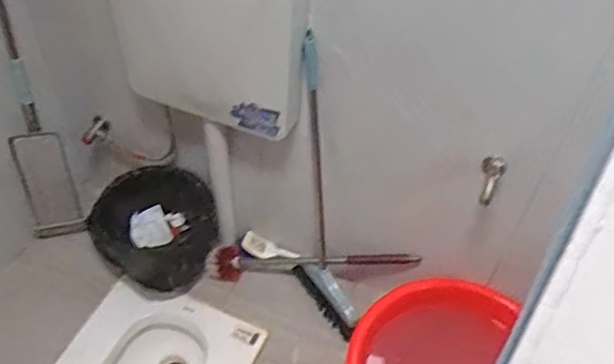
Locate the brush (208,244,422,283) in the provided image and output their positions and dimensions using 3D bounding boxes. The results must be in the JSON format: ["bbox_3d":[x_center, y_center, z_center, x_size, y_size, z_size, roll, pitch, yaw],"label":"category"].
[{"bbox_3d":[0.012,0.205,1.509,0.541,0.083,0.071,-3,47,16],"label":"brush"}]

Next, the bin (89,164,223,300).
[{"bbox_3d":[-0.377,0.130,1.543,0.270,0.279,0.271,2,49,-3],"label":"bin"}]

